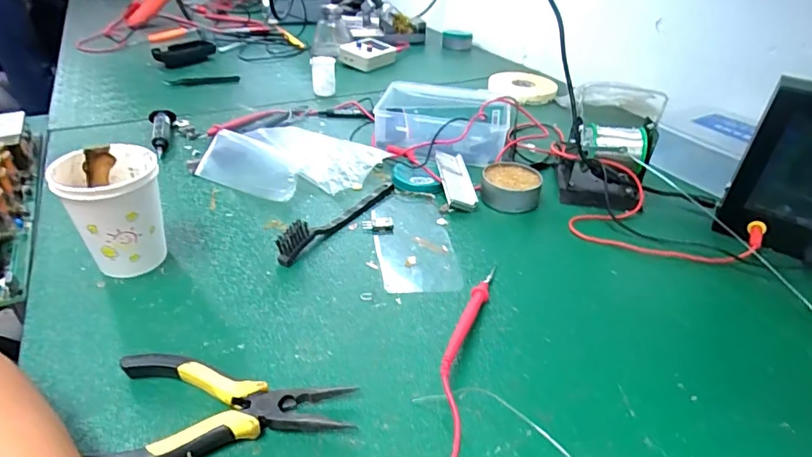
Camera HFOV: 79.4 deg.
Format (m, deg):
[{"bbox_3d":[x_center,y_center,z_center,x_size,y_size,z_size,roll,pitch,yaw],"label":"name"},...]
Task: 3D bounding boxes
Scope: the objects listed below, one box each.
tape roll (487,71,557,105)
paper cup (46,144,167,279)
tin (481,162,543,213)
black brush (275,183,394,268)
[{"bbox_3d":[0.203,-0.244,0.835,0.092,0.027,0.110,-14,38,-23],"label":"tape roll"},{"bbox_3d":[-0.235,-0.012,0.401,0.068,0.093,0.070,2,35,-2],"label":"paper cup"},{"bbox_3d":[0.116,-0.047,0.540,0.062,0.029,0.062,2,35,-2],"label":"tin"},{"bbox_3d":[-0.060,-0.017,0.475,0.014,0.031,0.165,24,40,27],"label":"black brush"}]

